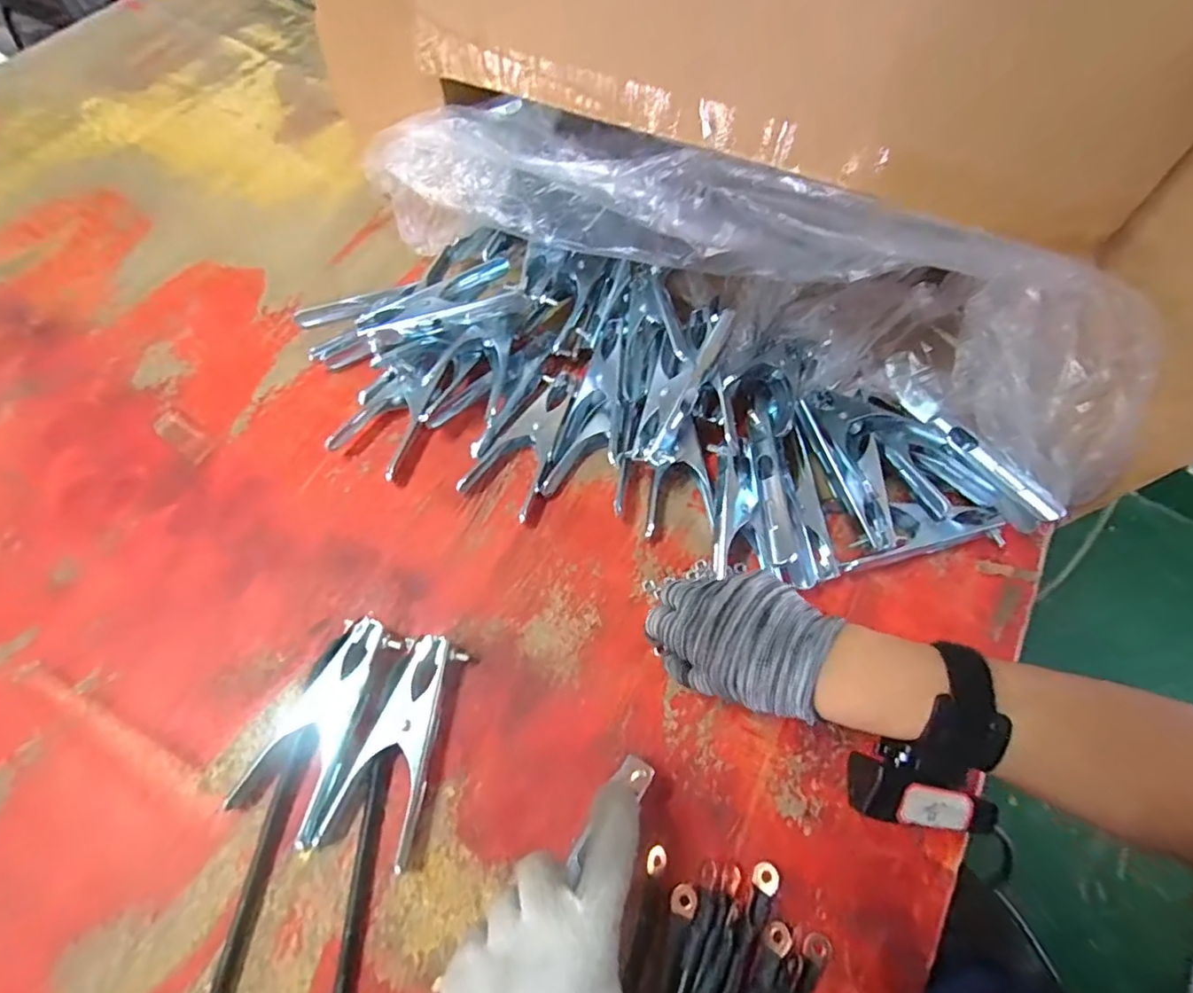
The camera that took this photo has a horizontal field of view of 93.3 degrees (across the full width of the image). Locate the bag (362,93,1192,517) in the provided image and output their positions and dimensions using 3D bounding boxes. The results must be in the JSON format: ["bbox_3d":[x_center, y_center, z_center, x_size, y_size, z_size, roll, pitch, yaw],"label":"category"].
[{"bbox_3d":[0.114,-0.194,0.434,0.589,0.149,0.147,26,68,11],"label":"bag"}]

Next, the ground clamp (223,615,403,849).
[{"bbox_3d":[-0.183,0.146,0.375,0.057,0.022,0.131,18,67,7],"label":"ground clamp"}]

